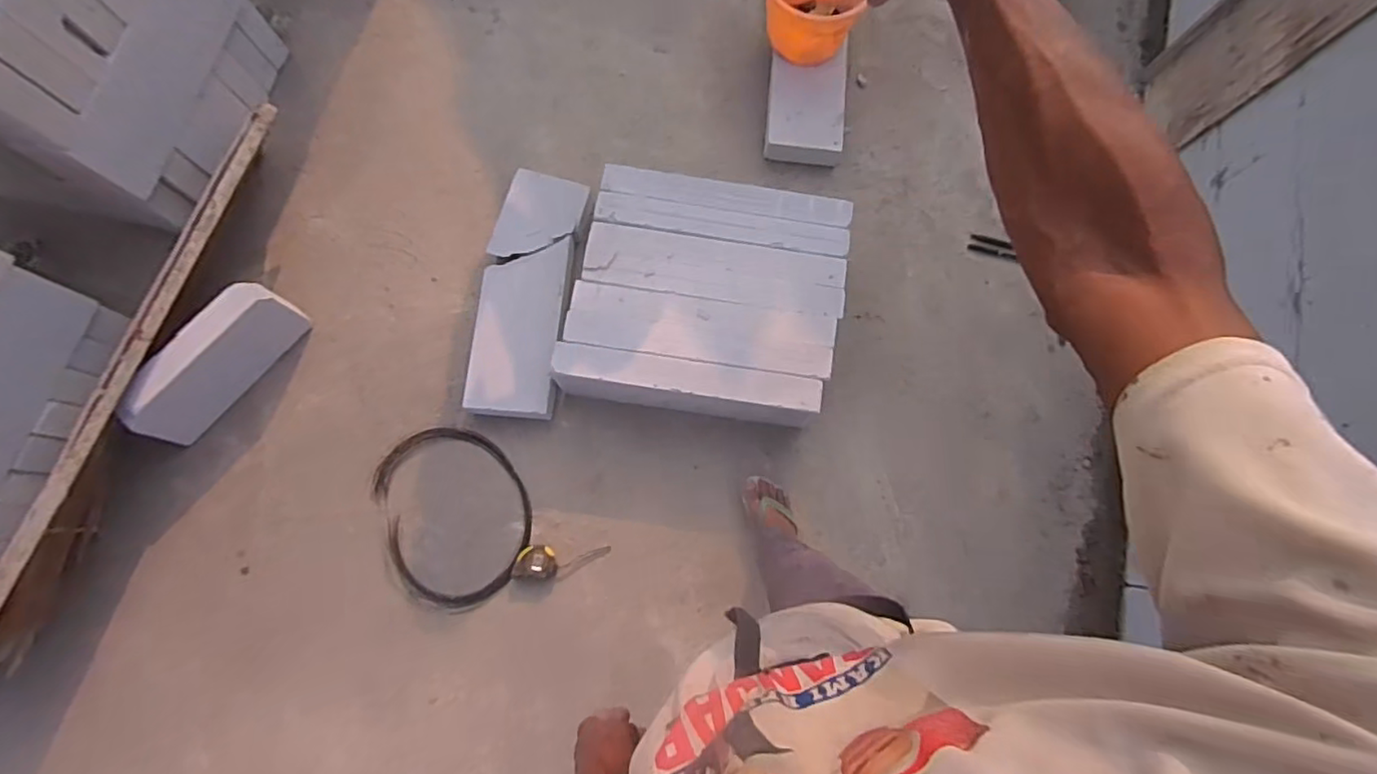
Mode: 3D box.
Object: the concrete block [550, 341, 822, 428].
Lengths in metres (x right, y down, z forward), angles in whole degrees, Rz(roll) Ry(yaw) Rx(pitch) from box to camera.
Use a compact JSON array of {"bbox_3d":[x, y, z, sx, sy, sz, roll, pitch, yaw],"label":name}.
[{"bbox_3d":[-0.005,0.003,1.452,0.602,0.184,0.093,8,77,0],"label":"concrete block"}]

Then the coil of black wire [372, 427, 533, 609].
[{"bbox_3d":[-0.548,0.291,1.469,0.331,0.022,0.421,-22,79,-6],"label":"coil of black wire"}]

